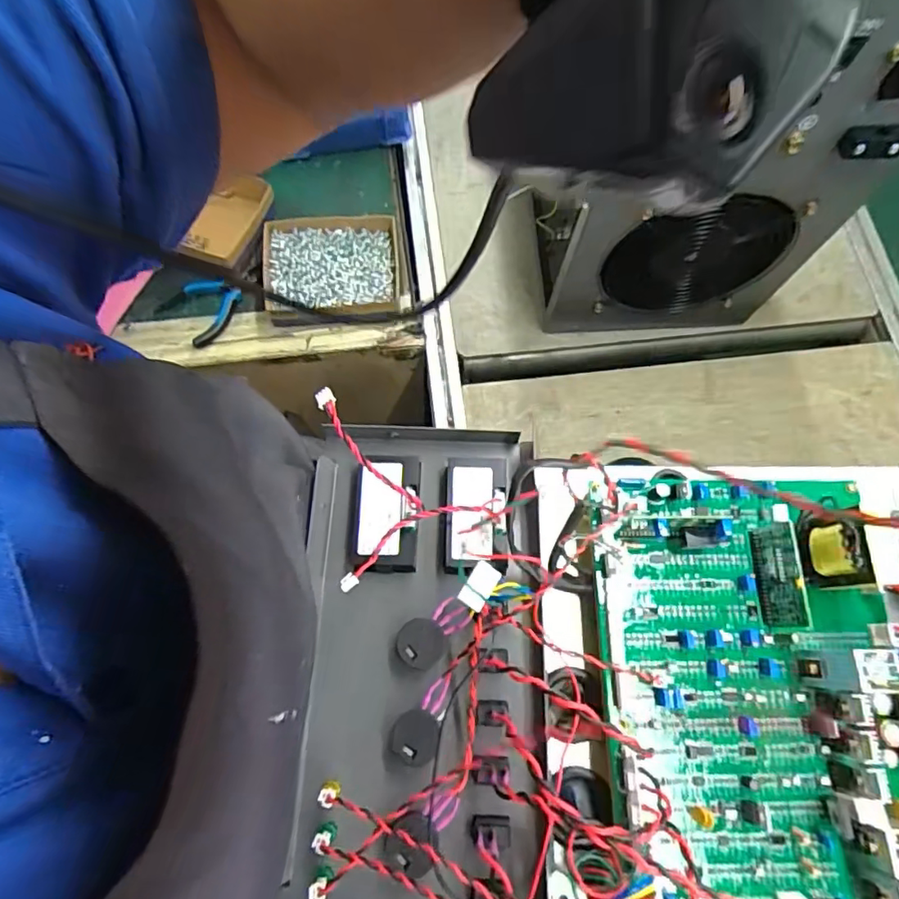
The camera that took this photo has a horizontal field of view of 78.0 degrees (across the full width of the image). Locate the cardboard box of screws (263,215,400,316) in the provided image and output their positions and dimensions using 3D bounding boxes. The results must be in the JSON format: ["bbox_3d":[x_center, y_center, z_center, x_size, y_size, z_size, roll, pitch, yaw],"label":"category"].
[{"bbox_3d":[-0.161,-0.242,0.752,0.181,0.041,0.140,-3,71,-2],"label":"cardboard box of screws"}]

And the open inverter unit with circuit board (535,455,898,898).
[{"bbox_3d":[0.315,0.127,0.292,0.513,0.129,0.259,1,71,-1],"label":"open inverter unit with circuit board"}]

